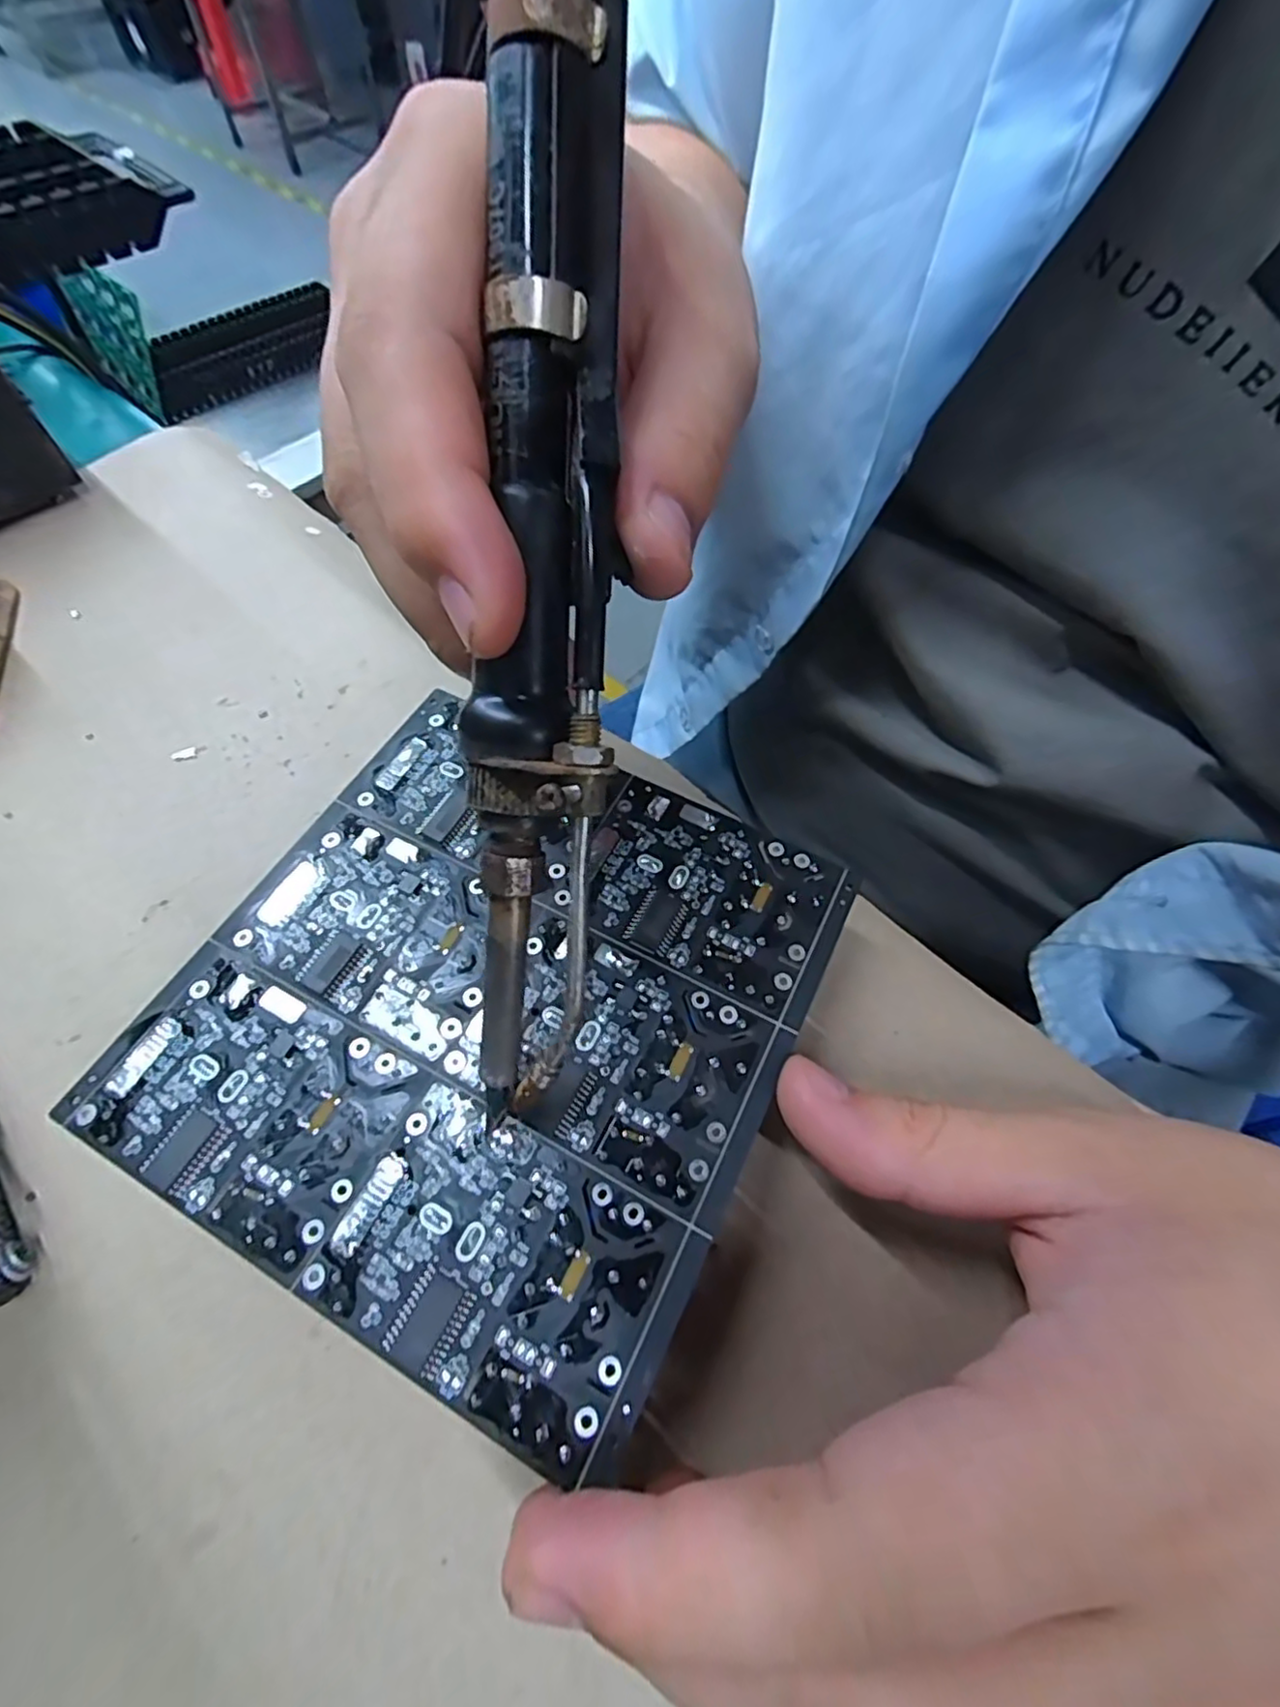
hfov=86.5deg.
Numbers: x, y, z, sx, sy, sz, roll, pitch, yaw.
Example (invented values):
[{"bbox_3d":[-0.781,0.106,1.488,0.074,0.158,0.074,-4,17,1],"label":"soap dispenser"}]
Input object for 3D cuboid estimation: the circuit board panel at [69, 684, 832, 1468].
[{"bbox_3d":[-0.036,0.031,0.162,0.134,0.004,0.137,25,63,13],"label":"circuit board panel"}]

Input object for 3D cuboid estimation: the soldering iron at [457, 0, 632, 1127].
[{"bbox_3d":[-0.018,-0.042,0.119,0.025,0.015,0.187,4,104,2],"label":"soldering iron"}]

